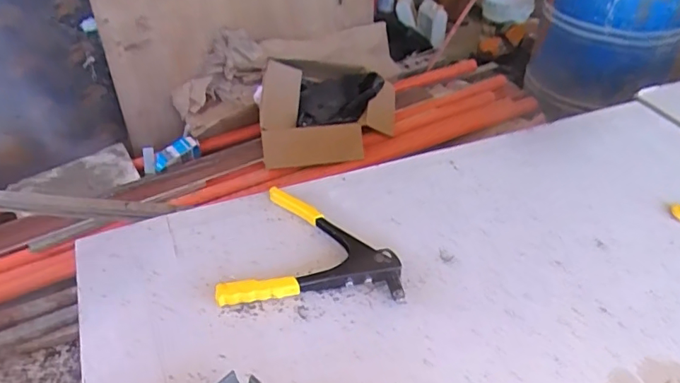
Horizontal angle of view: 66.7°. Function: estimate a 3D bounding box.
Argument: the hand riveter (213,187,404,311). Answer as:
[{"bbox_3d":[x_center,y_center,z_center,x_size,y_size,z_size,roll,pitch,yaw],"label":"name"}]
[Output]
[{"bbox_3d":[-0.042,0.069,0.756,0.240,0.022,0.216,-1,40,-2],"label":"hand riveter"}]

